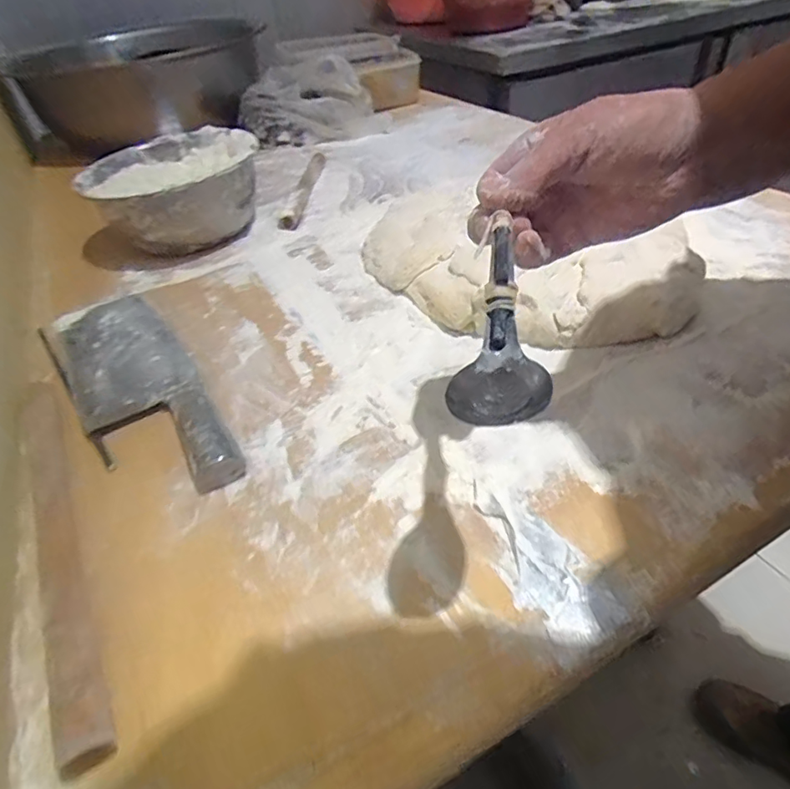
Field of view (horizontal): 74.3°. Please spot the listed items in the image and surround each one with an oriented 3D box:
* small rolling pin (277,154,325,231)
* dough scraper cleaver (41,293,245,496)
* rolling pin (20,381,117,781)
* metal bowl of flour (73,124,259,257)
[{"bbox_3d":[-0.123,-0.288,0.730,0.025,0.021,0.249,0,41,8],"label":"small rolling pin"},{"bbox_3d":[-0.218,-0.013,0.434,0.095,0.022,0.306,-29,45,-24],"label":"dough scraper cleaver"},{"bbox_3d":[-0.206,0.082,0.319,0.024,0.021,0.282,-25,44,-20],"label":"rolling pin"},{"bbox_3d":[-0.266,-0.245,0.649,0.200,0.094,0.208,-12,41,-7],"label":"metal bowl of flour"}]

